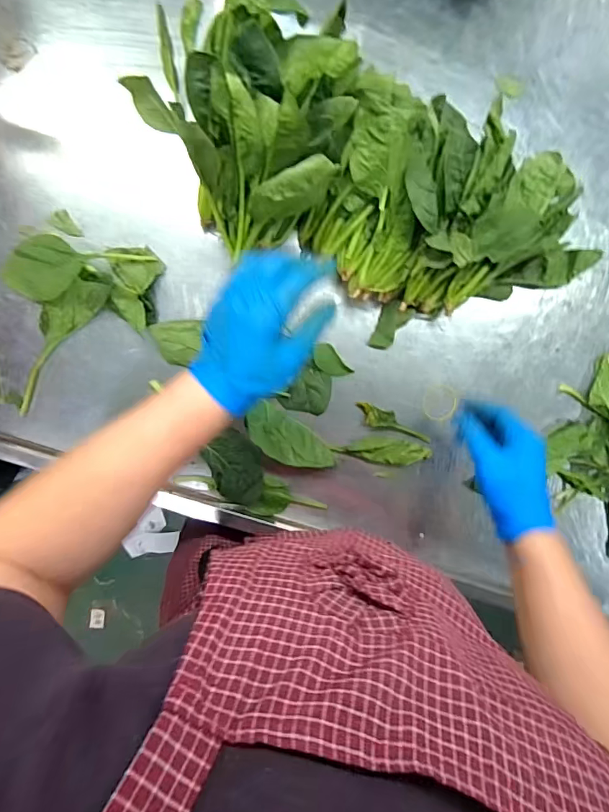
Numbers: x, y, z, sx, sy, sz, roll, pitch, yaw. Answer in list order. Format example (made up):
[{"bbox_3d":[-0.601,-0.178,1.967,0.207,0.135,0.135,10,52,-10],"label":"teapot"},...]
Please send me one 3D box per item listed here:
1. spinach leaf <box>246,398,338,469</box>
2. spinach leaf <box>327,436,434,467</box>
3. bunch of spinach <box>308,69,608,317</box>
[{"bbox_3d":[-0.017,0.042,0.550,0.112,0.032,0.049,32,94,-4],"label":"spinach leaf"},{"bbox_3d":[0.097,0.056,0.567,0.121,0.021,0.032,9,95,-2],"label":"spinach leaf"},{"bbox_3d":[0.167,-0.192,0.491,0.305,0.110,0.189,23,94,-3],"label":"bunch of spinach"}]

